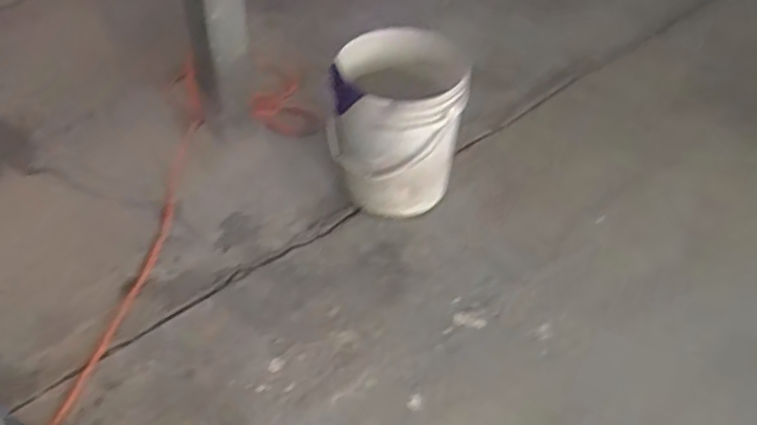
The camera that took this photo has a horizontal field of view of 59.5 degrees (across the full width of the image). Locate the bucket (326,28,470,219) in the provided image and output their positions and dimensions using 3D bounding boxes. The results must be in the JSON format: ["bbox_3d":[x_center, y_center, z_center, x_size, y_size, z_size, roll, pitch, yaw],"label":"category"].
[{"bbox_3d":[0.040,-0.198,1.602,0.287,0.397,0.346,28,52,17],"label":"bucket"}]

